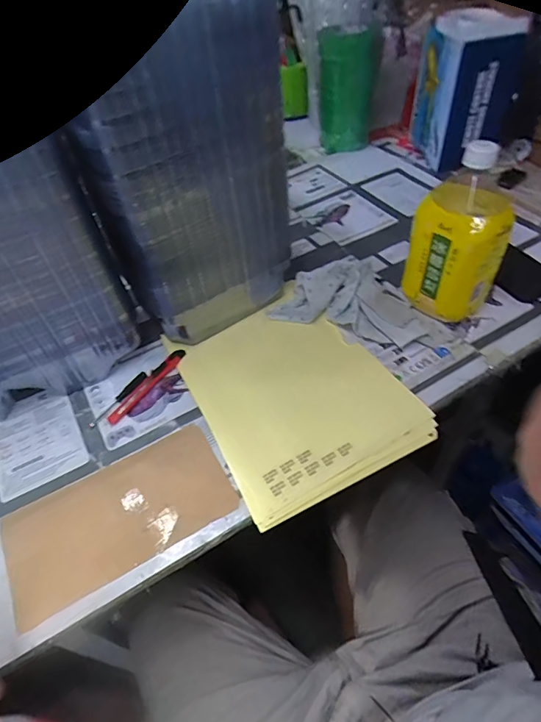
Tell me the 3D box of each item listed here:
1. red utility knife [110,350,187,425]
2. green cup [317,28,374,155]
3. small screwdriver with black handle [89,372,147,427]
[{"bbox_3d":[-0.147,0.027,0.513,0.018,0.008,0.120,25,55,24],"label":"red utility knife"},{"bbox_3d":[0.142,-0.511,0.827,0.088,0.204,0.103,-3,48,2],"label":"green cup"},{"bbox_3d":[-0.179,0.044,0.505,0.012,0.006,0.088,25,55,24],"label":"small screwdriver with black handle"}]

